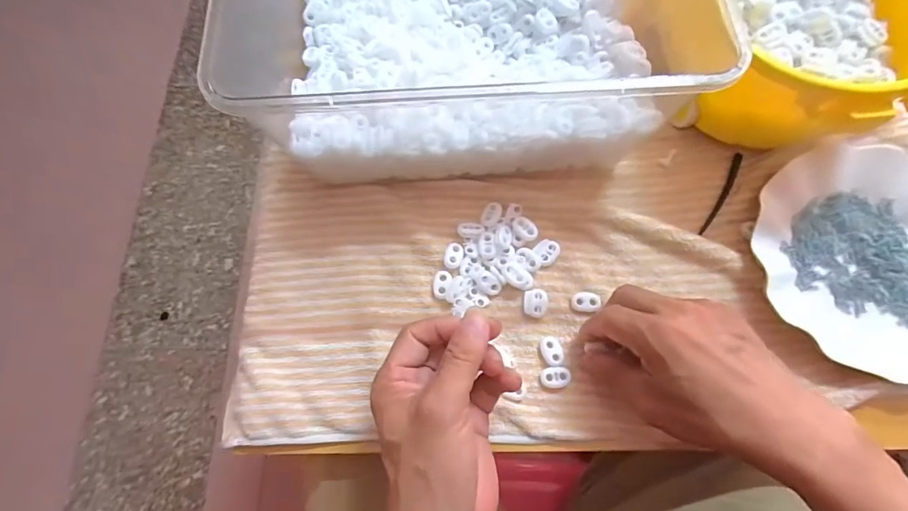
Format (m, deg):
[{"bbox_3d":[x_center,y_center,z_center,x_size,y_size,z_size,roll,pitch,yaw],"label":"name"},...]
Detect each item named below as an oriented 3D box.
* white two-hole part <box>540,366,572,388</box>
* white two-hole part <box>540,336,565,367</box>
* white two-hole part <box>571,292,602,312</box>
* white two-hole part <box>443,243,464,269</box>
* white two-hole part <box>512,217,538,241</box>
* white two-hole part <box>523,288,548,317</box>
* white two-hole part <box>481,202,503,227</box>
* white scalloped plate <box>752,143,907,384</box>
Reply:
[{"bbox_3d":[0.076,0.091,0.318,0.023,0.004,0.015,-5,73,-2],"label":"white two-hole part"},{"bbox_3d":[0.075,0.072,0.324,0.015,0.004,0.023,-14,74,-4],"label":"white two-hole part"},{"bbox_3d":[0.104,0.036,0.334,0.022,0.004,0.015,3,73,1],"label":"white two-hole part"},{"bbox_3d":[0.000,-0.001,0.344,0.015,0.005,0.022,10,73,3],"label":"white two-hole part"},{"bbox_3d":[0.058,-0.022,0.346,0.015,0.004,0.022,-43,78,-12],"label":"white two-hole part"},{"bbox_3d":[0.064,0.037,0.334,0.018,0.004,0.022,3,73,1],"label":"white two-hole part"},{"bbox_3d":[0.031,-0.034,0.355,0.014,0.004,0.021,31,75,9],"label":"white two-hole part"},{"bbox_3d":[0.330,-0.001,0.328,0.178,0.022,0.175,0,73,0],"label":"white scalloped plate"}]

